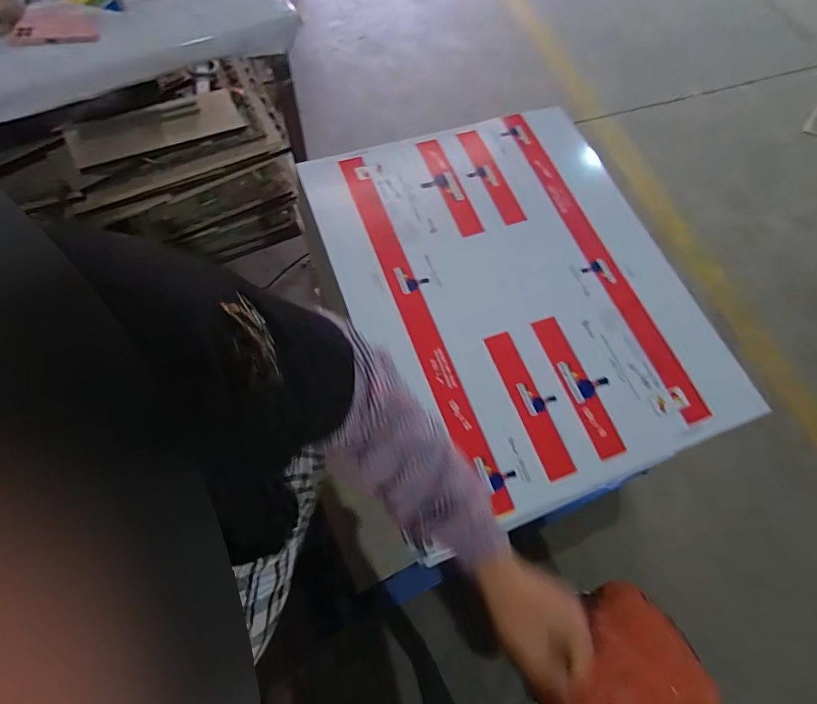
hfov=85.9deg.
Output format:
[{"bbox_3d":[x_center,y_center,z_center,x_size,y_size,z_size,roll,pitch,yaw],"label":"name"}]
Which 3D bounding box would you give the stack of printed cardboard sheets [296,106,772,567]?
[{"bbox_3d":[0.181,-0.139,0.793,0.591,0.048,0.756,-17,70,-10],"label":"stack of printed cardboard sheets"}]

